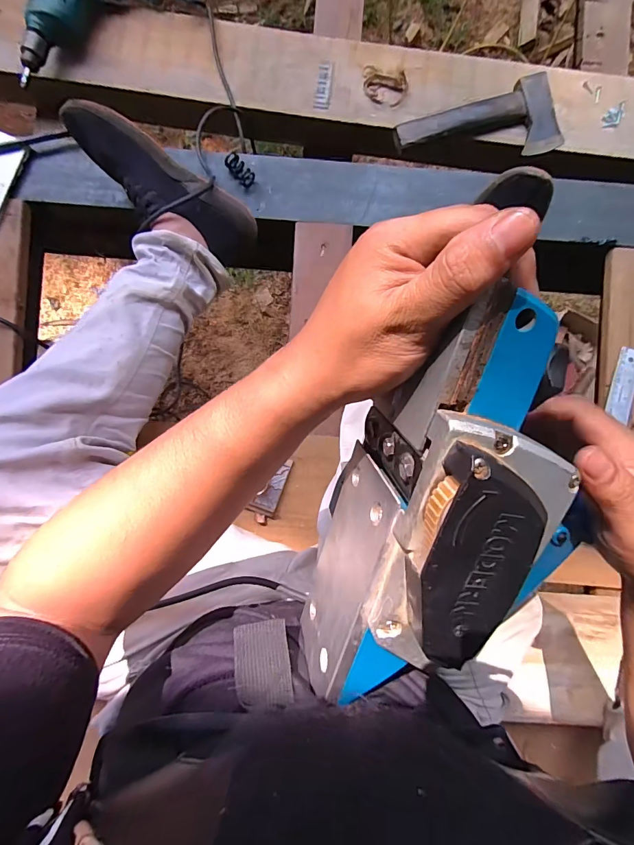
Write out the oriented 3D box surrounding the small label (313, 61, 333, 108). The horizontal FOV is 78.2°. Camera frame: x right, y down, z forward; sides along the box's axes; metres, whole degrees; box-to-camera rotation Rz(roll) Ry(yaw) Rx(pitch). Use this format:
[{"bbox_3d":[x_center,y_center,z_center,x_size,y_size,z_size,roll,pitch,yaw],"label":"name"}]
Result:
[{"bbox_3d":[0.013,-0.571,0.660,0.027,0.005,0.085,9,89,0],"label":"small label"}]

